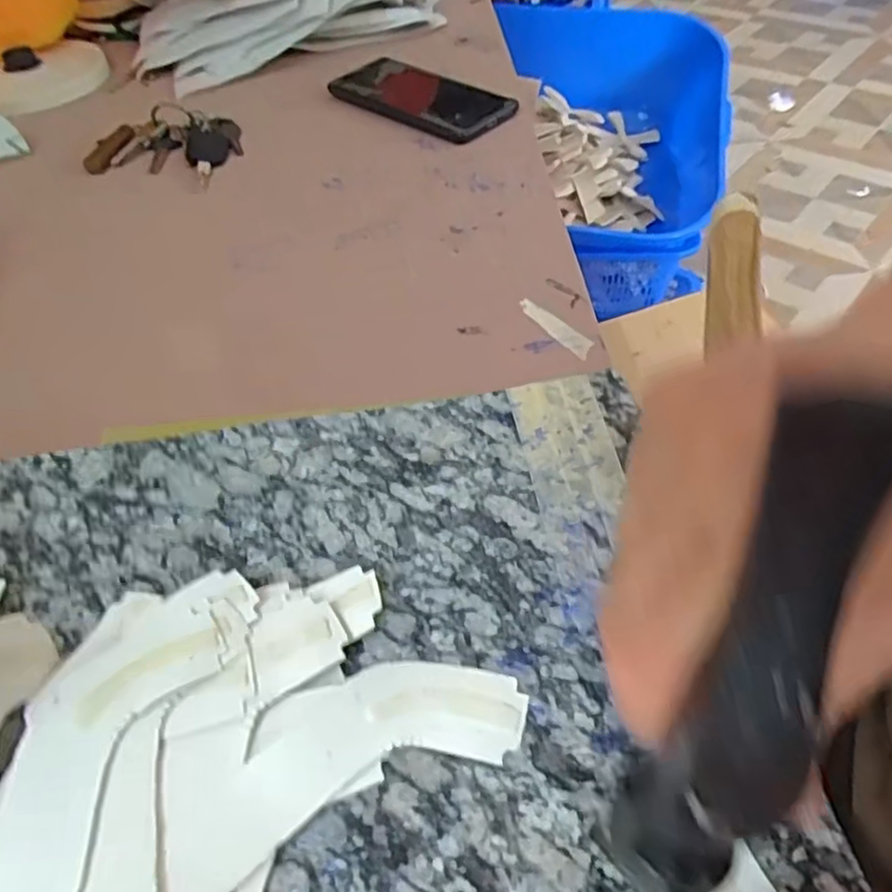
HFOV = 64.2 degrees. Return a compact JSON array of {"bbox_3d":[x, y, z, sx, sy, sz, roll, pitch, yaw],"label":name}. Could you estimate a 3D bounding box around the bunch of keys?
[{"bbox_3d":[-0.230,-0.253,0.585,0.114,0.026,0.088,8,48,12],"label":"bunch of keys"}]

